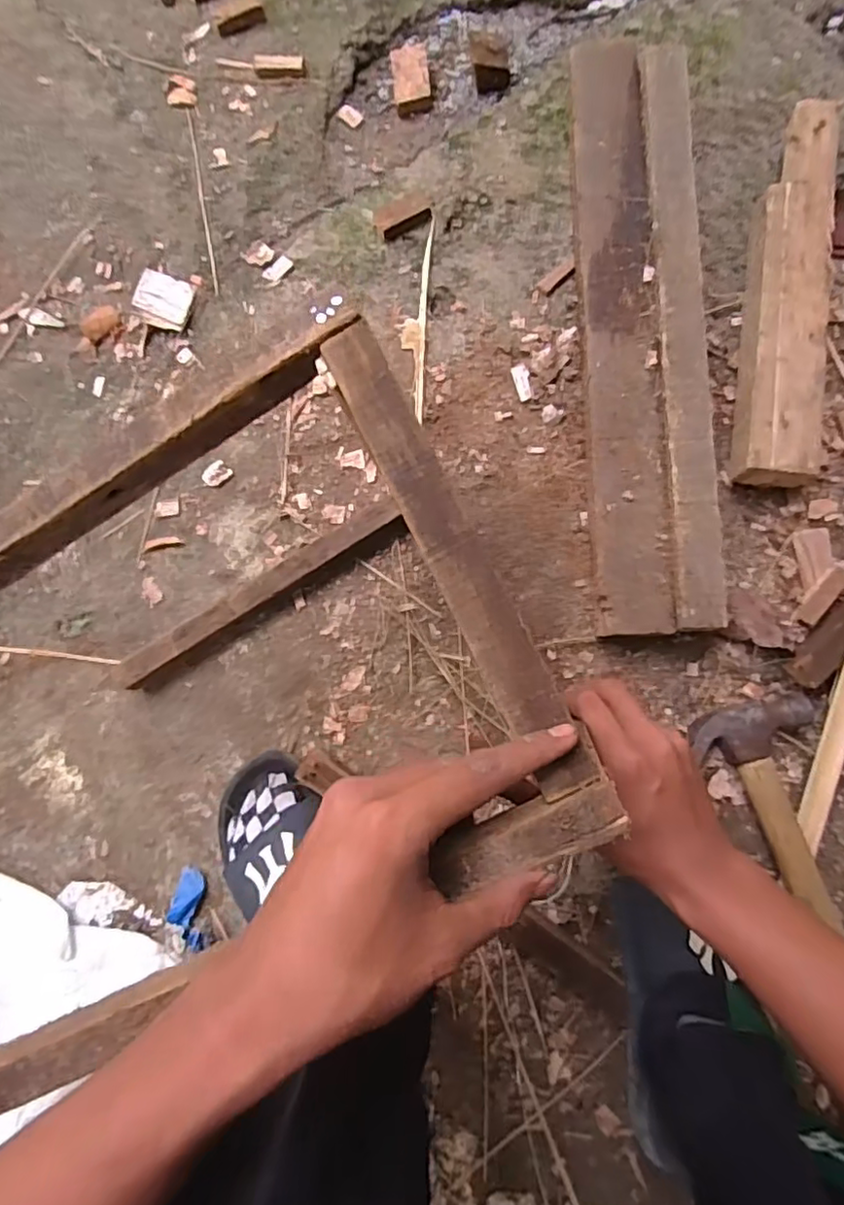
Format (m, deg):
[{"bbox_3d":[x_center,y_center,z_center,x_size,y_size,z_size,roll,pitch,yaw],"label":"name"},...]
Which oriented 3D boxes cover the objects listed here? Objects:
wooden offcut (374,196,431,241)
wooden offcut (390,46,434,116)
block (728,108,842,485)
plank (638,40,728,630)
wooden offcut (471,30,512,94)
[{"bbox_3d":[-0.019,-0.401,0.632,0.058,0.020,0.027,-21,81,4],"label":"wooden offcut"},{"bbox_3d":[-0.011,-0.582,0.679,0.040,0.013,0.073,-7,82,6],"label":"wooden offcut"},{"bbox_3d":[0.332,-0.276,0.554,0.074,0.050,0.346,9,84,8],"label":"block"},{"bbox_3d":[0.226,-0.240,0.531,0.037,0.029,0.519,-2,82,6],"label":"plank"},{"bbox_3d":[0.075,-0.585,0.665,0.040,0.032,0.047,-5,82,6],"label":"wooden offcut"}]

